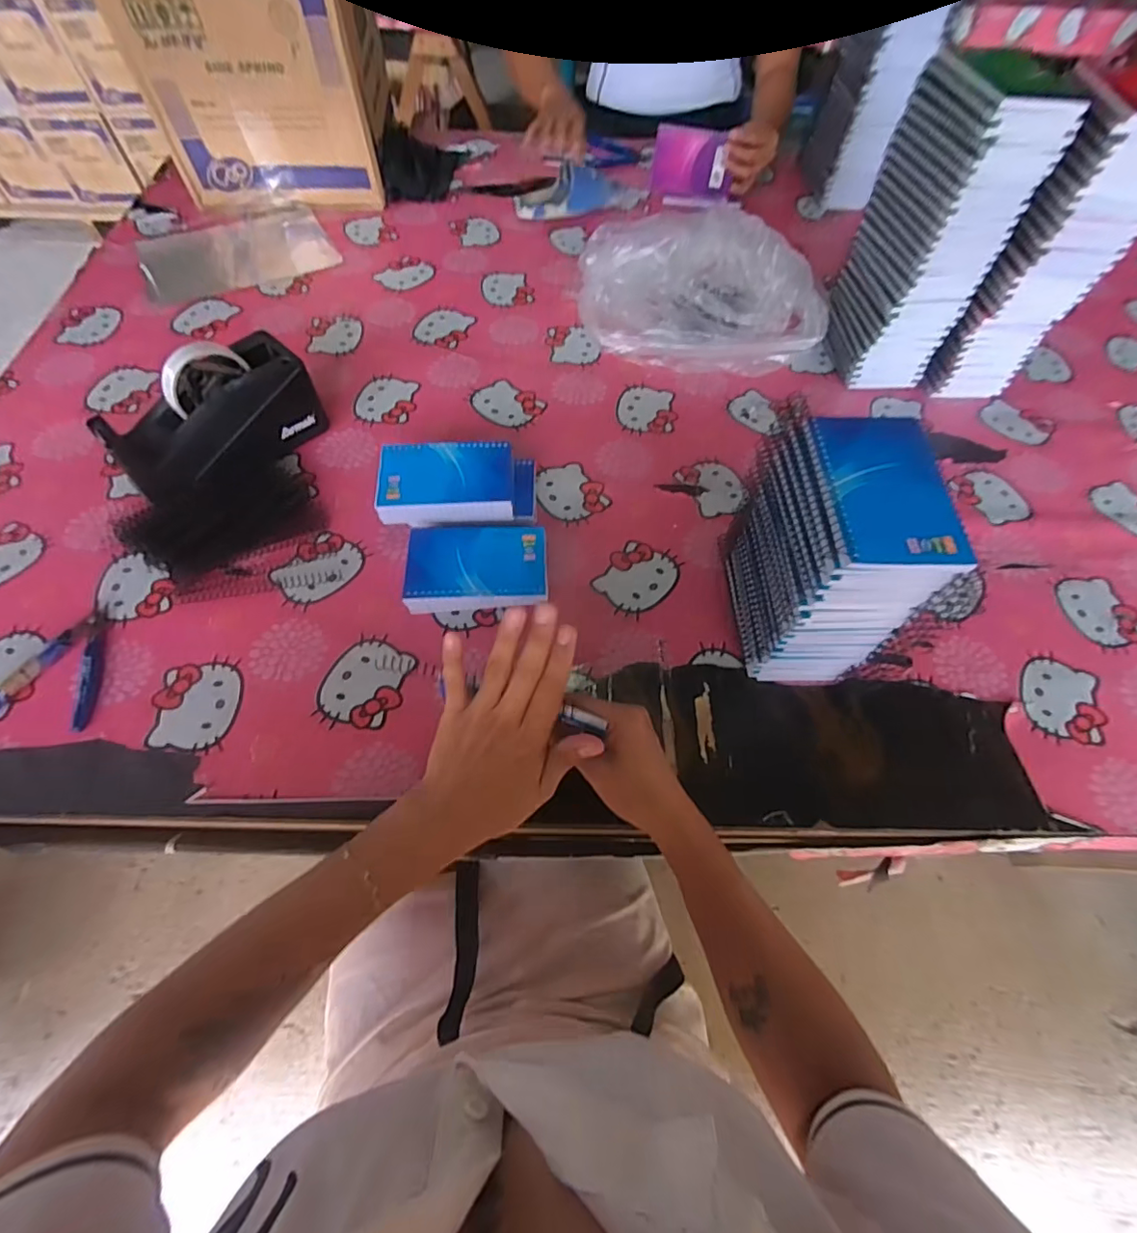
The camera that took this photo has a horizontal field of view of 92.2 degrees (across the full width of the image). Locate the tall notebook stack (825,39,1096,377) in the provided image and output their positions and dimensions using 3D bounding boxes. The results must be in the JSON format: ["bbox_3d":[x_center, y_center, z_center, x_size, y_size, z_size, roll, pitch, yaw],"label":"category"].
[{"bbox_3d":[0.412,-0.427,0.635,0.106,0.289,0.139,-6,61,-5],"label":"tall notebook stack"}]

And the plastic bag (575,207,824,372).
[{"bbox_3d":[0.173,-0.430,0.707,0.302,0.114,0.208,7,60,3],"label":"plastic bag"}]

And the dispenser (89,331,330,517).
[{"bbox_3d":[-0.357,-0.194,0.562,0.090,0.106,0.199,33,65,16],"label":"dispenser"}]

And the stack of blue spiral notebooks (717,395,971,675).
[{"bbox_3d":[0.207,-0.047,0.455,0.091,0.196,0.145,-1,60,-2],"label":"stack of blue spiral notebooks"}]

